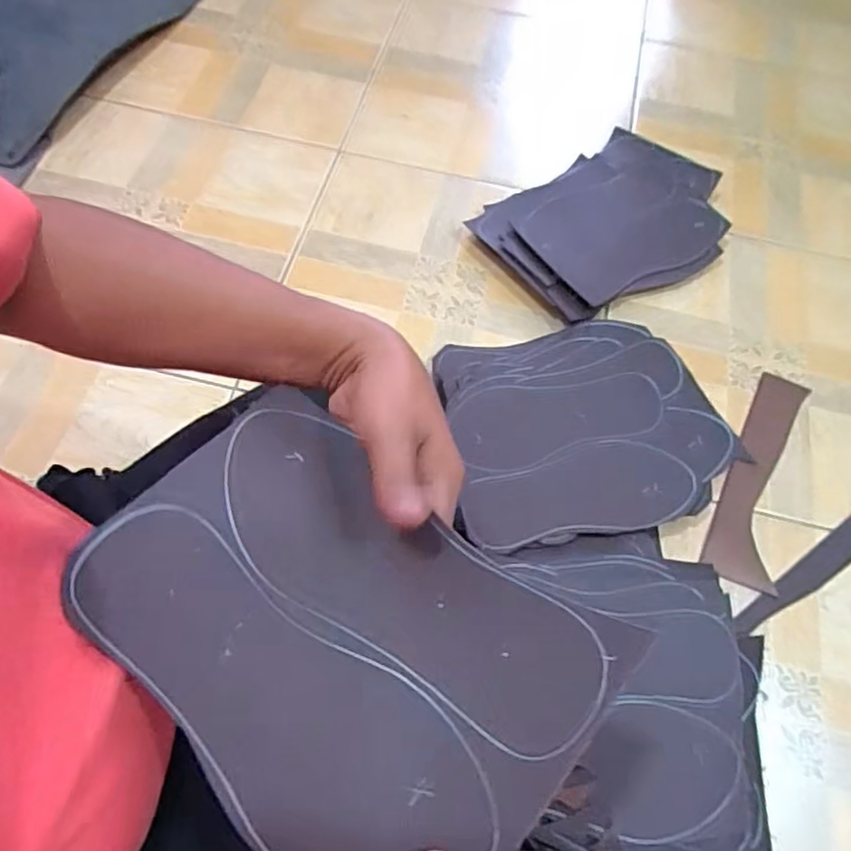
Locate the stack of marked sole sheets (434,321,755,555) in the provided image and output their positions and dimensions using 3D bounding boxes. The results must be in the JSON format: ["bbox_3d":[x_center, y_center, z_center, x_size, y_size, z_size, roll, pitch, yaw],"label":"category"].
[{"bbox_3d":[0.168,0.000,0.685,0.286,0.050,0.249,-8,64,-6],"label":"stack of marked sole sheets"}]

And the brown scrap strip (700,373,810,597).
[{"bbox_3d":[0.379,0.054,0.693,0.075,0.007,0.267,27,66,11],"label":"brown scrap strip"}]

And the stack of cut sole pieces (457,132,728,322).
[{"bbox_3d":[0.244,-0.267,0.826,0.306,0.032,0.223,-32,69,-16],"label":"stack of cut sole pieces"}]

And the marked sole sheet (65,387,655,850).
[{"bbox_3d":[-0.046,0.106,0.315,0.252,0.031,0.174,35,71,14],"label":"marked sole sheet"}]

